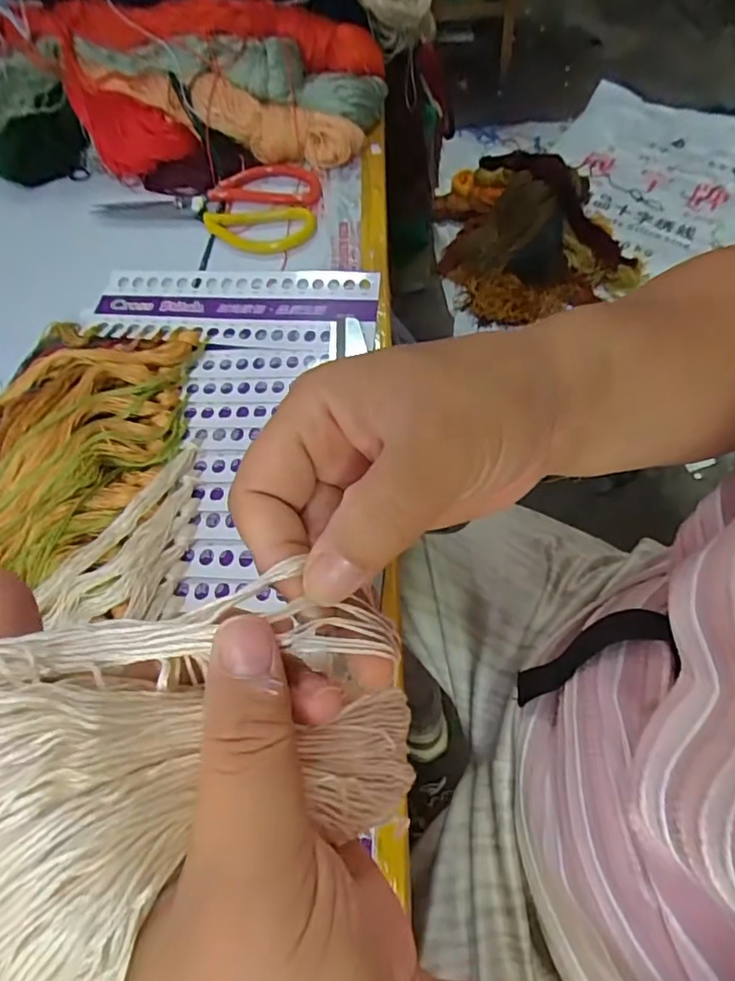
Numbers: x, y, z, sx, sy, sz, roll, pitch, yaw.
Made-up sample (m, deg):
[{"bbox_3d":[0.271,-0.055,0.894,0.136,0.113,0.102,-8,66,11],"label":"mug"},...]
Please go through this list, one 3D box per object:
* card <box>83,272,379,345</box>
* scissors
[{"bbox_3d":[-0.115,-0.157,0.473,0.241,0.010,0.079,5,64,5],"label":"card"},{"bbox_3d":[-0.148,-0.278,0.529,0.211,0.014,0.106,11,65,8],"label":"scissors"}]

